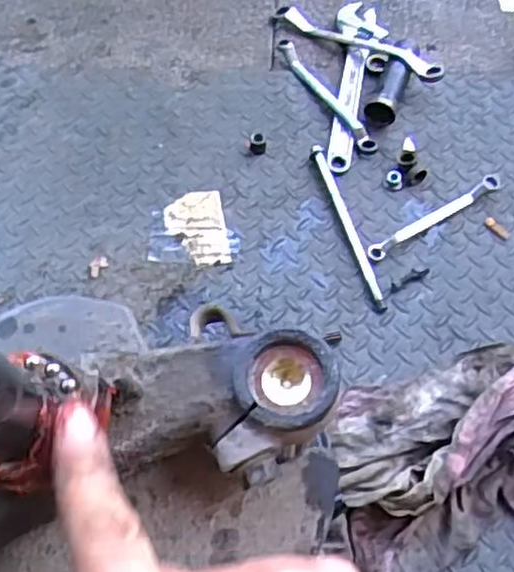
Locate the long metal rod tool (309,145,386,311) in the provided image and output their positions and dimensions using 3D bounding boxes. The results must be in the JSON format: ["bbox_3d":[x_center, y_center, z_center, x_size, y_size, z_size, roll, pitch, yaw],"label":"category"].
[{"bbox_3d":[0.105,-0.073,0.842,0.017,0.015,0.228,-15,65,-8],"label":"long metal rod tool"}]

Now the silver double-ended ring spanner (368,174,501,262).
[{"bbox_3d":[0.212,-0.083,0.849,0.199,0.017,0.022,-31,68,-14],"label":"silver double-ended ring spanner"}]

